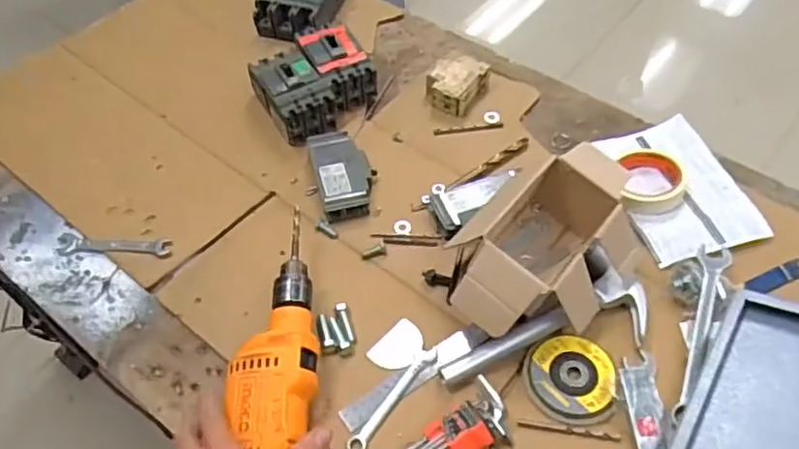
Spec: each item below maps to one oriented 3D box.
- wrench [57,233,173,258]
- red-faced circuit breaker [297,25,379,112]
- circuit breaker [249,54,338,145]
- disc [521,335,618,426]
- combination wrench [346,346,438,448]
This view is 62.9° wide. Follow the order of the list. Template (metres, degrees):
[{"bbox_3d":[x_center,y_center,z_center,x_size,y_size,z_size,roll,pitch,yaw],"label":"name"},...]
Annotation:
[{"bbox_3d":[-0.341,0.026,0.783,0.136,0.004,0.028,2,53,3],"label":"wrench"},{"bbox_3d":[-0.088,-0.224,0.933,0.084,0.073,0.113,-19,54,-13],"label":"red-faced circuit breaker"},{"bbox_3d":[-0.145,-0.177,0.899,0.085,0.069,0.130,-25,56,-17],"label":"circuit breaker"},{"bbox_3d":[0.173,0.157,0.666,0.089,0.011,0.089,-1,53,1],"label":"disc"},{"bbox_3d":[-0.005,0.174,0.662,0.019,0.008,0.136,31,59,23],"label":"combination wrench"}]

